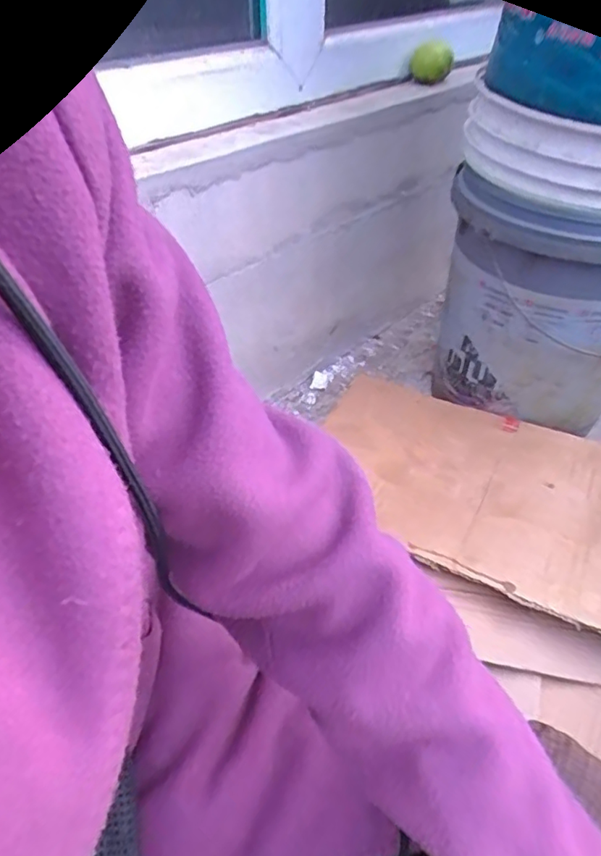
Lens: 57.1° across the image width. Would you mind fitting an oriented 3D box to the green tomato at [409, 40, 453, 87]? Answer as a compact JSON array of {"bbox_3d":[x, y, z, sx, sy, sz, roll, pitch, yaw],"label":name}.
[{"bbox_3d":[0.210,-0.587,0.886,0.064,0.053,0.051,8,44,8],"label":"green tomato"}]

